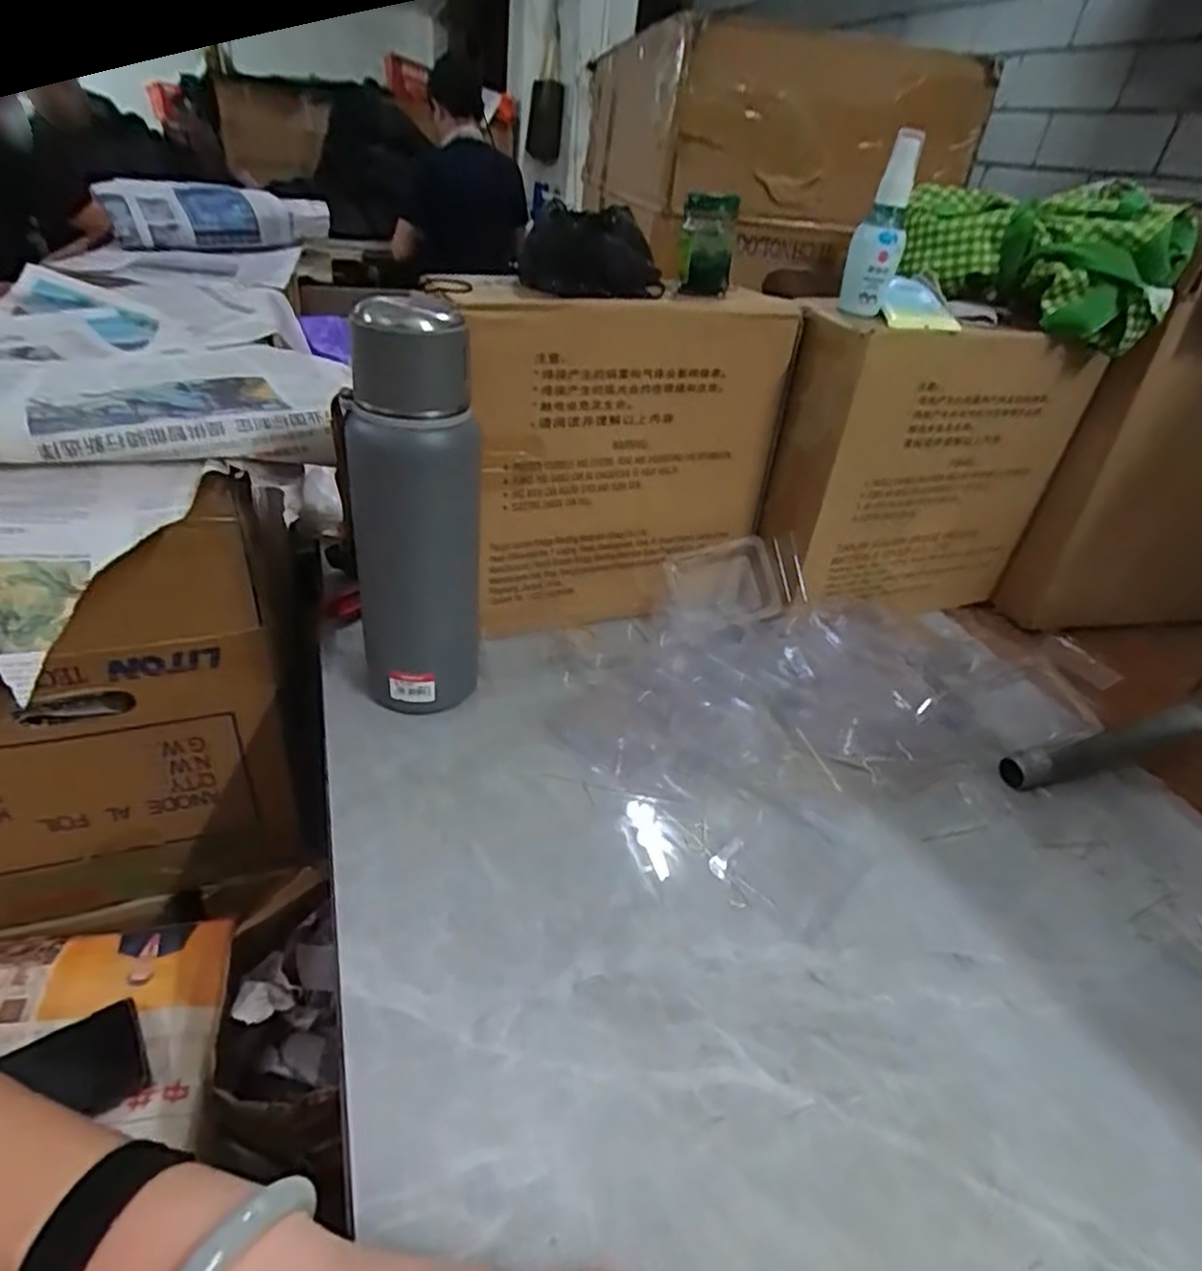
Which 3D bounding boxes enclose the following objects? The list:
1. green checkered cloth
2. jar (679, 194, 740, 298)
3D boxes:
[{"bbox_3d":[0.360,-0.316,0.599,0.109,0.095,0.204,-19,43,-33],"label":"green checkered cloth"},{"bbox_3d":[0.082,-0.301,0.554,0.040,0.064,0.031,7,35,-1],"label":"jar"}]

